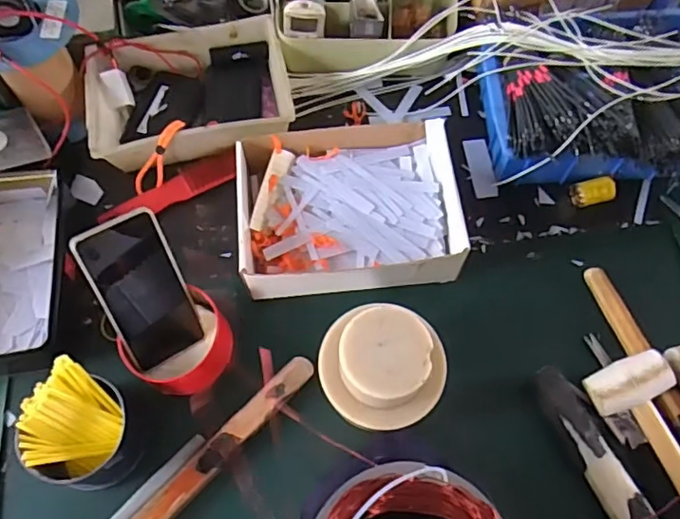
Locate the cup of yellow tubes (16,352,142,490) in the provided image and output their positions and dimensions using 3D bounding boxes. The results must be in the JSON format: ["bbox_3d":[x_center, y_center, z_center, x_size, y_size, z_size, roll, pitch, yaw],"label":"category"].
[{"bbox_3d":[-0.246,0.163,0.536,0.092,0.077,0.099,0,68,0],"label":"cup of yellow tubes"}]

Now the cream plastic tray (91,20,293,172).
[{"bbox_3d":[-0.189,-0.209,0.715,0.242,0.055,0.170,-13,68,-5],"label":"cream plastic tray"}]

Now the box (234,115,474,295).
[{"bbox_3d":[0.013,-0.060,0.648,0.243,0.077,0.197,-3,68,-1],"label":"box"}]

